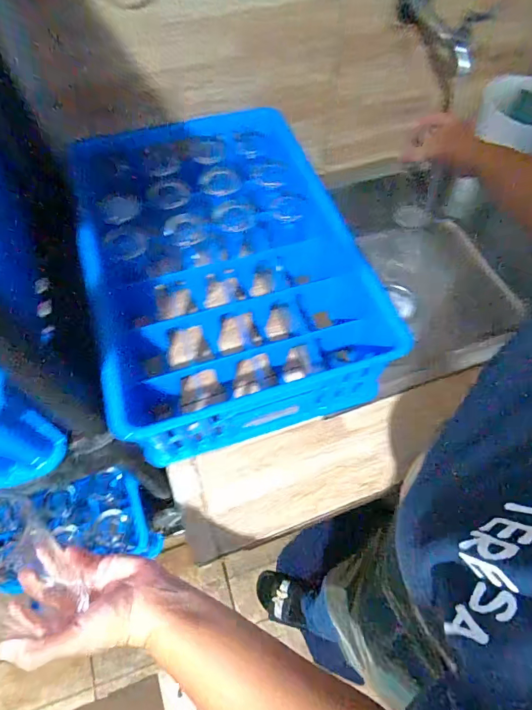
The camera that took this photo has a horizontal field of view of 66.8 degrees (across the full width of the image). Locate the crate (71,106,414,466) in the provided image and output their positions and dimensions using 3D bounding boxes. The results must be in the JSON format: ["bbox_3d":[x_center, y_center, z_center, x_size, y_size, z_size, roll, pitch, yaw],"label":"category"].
[{"bbox_3d":[-0.067,-0.131,0.591,0.364,0.174,0.478,-16,63,-9],"label":"crate"}]

